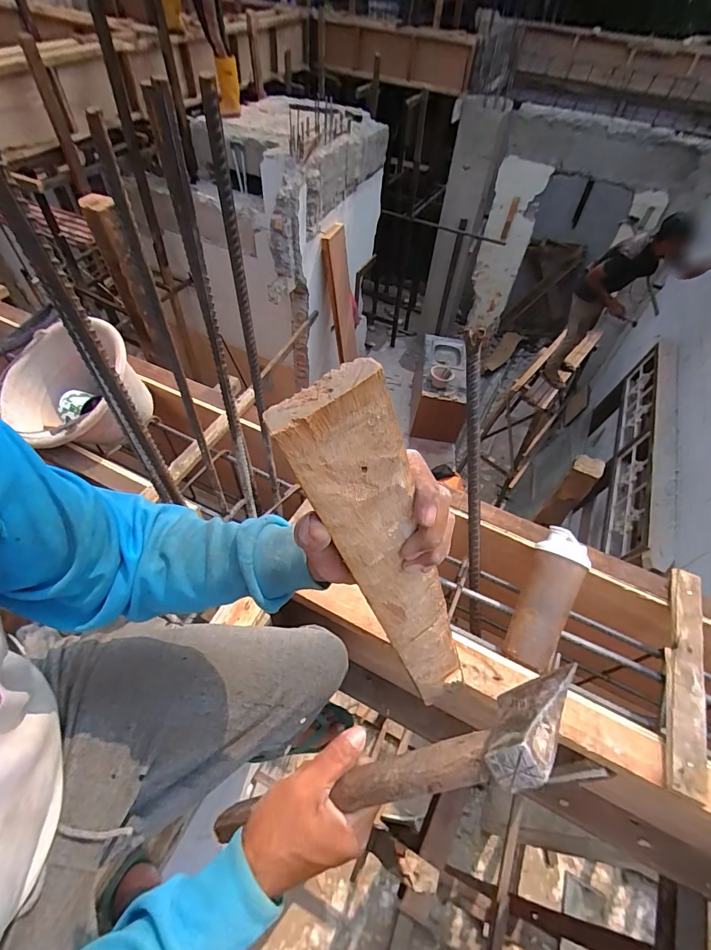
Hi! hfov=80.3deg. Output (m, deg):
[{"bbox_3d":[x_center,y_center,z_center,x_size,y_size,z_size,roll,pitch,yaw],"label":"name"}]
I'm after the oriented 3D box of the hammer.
[{"bbox_3d":[0.005,0.220,0.306,0.317,0.071,0.049,-35,50,24],"label":"hammer"}]

